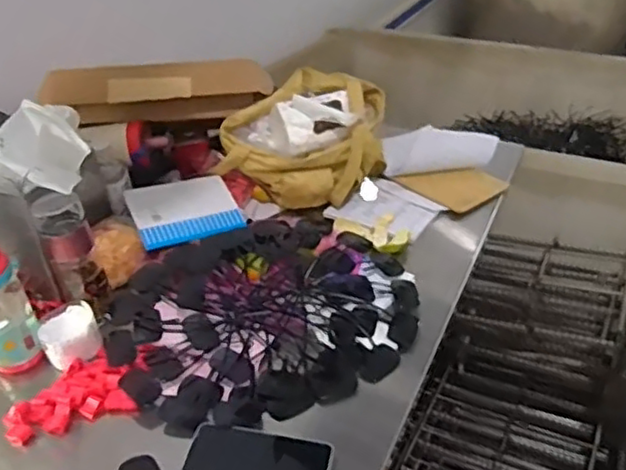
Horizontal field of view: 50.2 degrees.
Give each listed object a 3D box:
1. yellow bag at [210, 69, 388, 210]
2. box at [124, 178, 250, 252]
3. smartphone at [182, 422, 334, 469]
[{"bbox_3d":[-0.014,-0.157,1.164,0.234,0.170,0.227,16,40,26],"label":"yellow bag"},{"bbox_3d":[-0.204,-0.041,1.072,0.166,0.046,0.122,-18,37,-19],"label":"box"},{"bbox_3d":[-0.061,0.253,0.744,0.157,0.014,0.077,2,36,9],"label":"smartphone"}]

